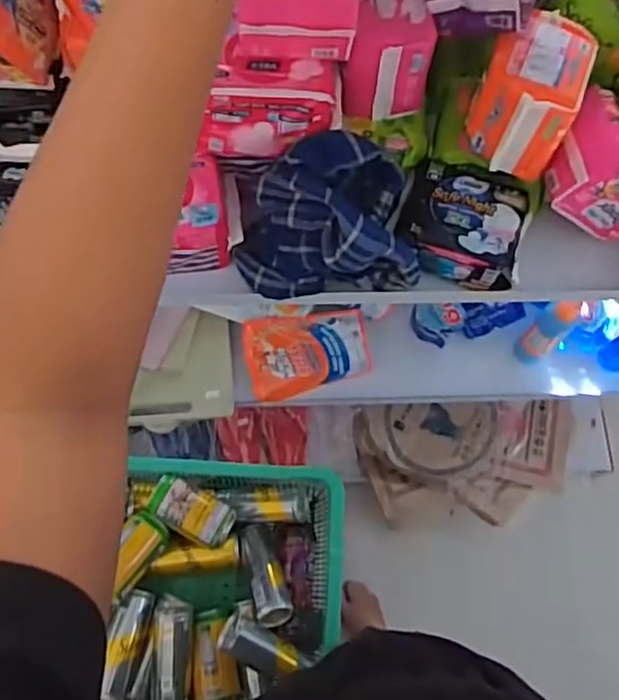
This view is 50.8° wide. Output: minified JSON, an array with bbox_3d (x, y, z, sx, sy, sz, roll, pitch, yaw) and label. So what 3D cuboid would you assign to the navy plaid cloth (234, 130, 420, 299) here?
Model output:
[{"bbox_3d":[0.015,-0.132,0.632,0.164,0.101,0.121,-1,70,-1],"label":"navy plaid cloth"}]

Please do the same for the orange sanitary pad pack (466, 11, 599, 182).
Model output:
[{"bbox_3d":[0.207,-0.245,0.607,0.085,0.085,0.129,22,71,7],"label":"orange sanitary pad pack"}]

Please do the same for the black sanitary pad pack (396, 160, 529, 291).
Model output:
[{"bbox_3d":[0.157,-0.128,0.662,0.129,0.056,0.106,13,70,4],"label":"black sanitary pad pack"}]

